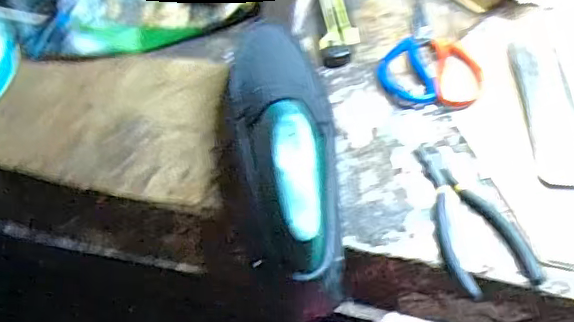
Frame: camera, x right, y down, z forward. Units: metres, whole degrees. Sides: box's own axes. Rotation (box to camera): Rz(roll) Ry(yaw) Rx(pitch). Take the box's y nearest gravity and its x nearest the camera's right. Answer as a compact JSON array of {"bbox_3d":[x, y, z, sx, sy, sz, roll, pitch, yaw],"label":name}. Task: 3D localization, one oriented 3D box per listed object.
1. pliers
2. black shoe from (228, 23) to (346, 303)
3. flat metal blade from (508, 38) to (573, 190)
[{"bbox_3d":[0.147,0.043,0.471,0.068,0.014,0.147,-15,56,-10],"label":"pliers"},{"bbox_3d":[0.001,-0.019,0.461,0.088,0.099,0.276,-3,54,-4],"label":"black shoe"},{"bbox_3d":[0.247,-0.053,0.529,0.048,0.005,0.178,2,55,2],"label":"flat metal blade"}]

